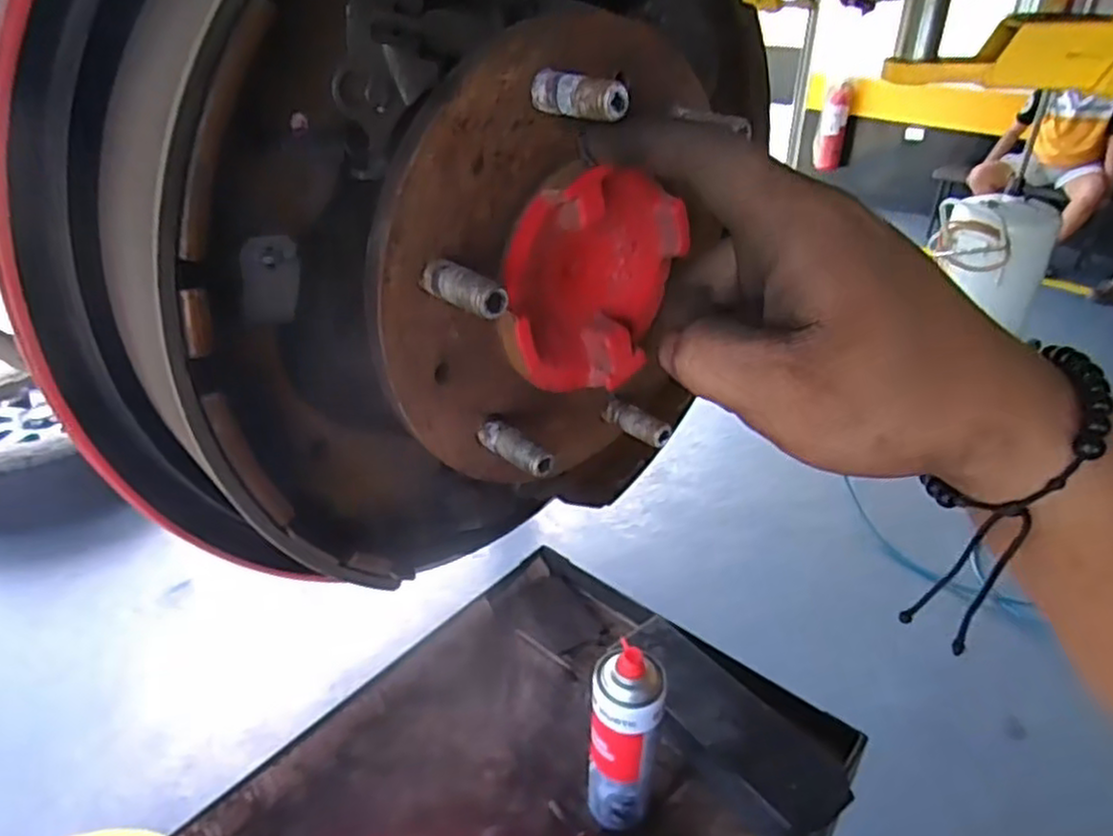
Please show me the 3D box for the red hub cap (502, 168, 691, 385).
[{"bbox_3d":[0.013,-0.052,0.279,0.085,0.081,0.026,-29,42,-36],"label":"red hub cap"}]

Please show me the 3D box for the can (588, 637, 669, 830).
[{"bbox_3d":[0.065,0.301,0.683,0.069,0.207,0.059,6,34,10],"label":"can"}]

